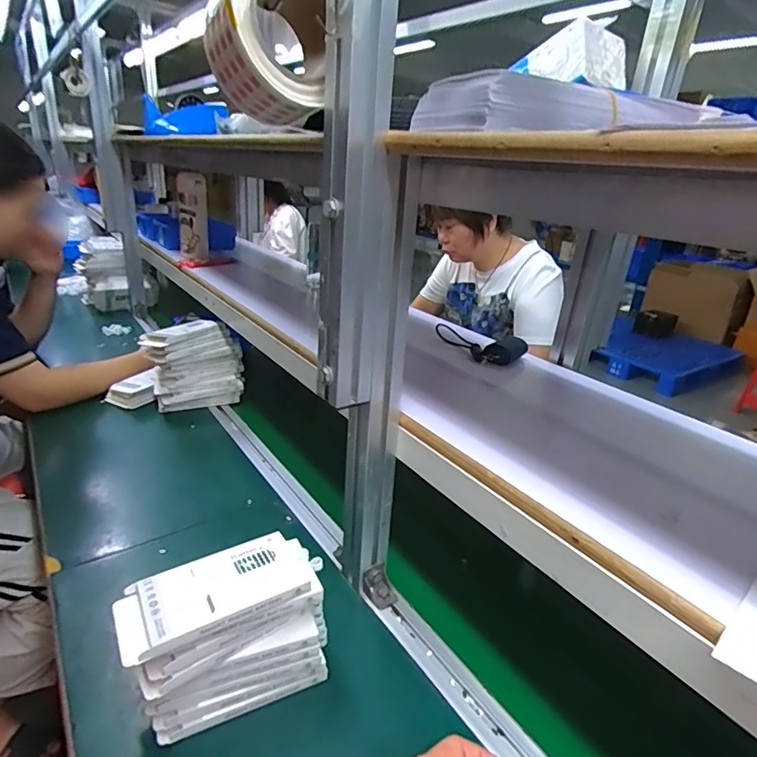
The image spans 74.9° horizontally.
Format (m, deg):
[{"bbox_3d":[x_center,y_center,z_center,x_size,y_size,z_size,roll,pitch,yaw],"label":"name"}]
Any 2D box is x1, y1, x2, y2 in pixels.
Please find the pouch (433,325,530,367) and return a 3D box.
[{"bbox_3d":[0.150,-0.055,0.743,0.075,0.033,0.121,-15,29,-39],"label":"pouch"}]

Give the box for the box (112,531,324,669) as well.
[{"bbox_3d":[-0.140,0.187,0.438,0.163,0.020,0.077,-10,27,-32],"label":"box"}]

